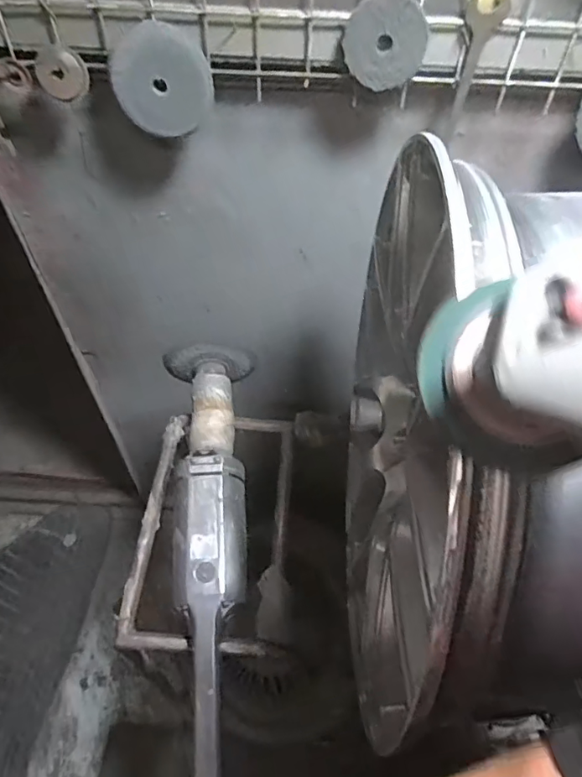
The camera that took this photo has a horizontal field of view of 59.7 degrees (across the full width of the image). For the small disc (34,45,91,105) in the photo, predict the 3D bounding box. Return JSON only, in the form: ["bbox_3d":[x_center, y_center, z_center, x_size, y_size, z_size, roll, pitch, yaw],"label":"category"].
[{"bbox_3d":[-0.248,-0.340,0.547,0.054,0.051,0.016,18,17,-14],"label":"small disc"}]

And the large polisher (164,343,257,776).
[{"bbox_3d":[-0.086,0.196,0.622,0.124,0.105,0.628,-6,52,-5],"label":"large polisher"}]

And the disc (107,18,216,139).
[{"bbox_3d":[-0.140,-0.334,0.553,0.104,0.102,0.018,3,52,2],"label":"disc"}]

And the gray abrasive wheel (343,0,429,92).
[{"bbox_3d":[0.096,-0.350,0.513,0.081,0.081,0.010,2,52,1],"label":"gray abrasive wheel"}]

